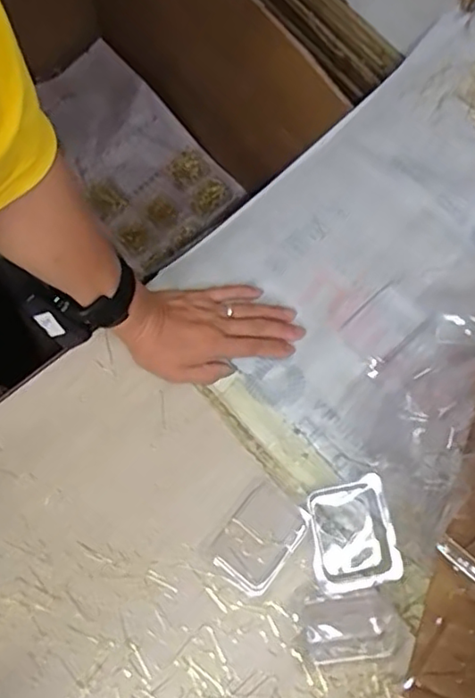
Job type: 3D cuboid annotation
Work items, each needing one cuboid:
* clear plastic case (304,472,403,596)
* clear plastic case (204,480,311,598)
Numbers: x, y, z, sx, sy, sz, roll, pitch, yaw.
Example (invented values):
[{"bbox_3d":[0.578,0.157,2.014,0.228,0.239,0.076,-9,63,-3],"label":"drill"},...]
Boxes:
[{"bbox_3d":[0.102,0.165,0.554,0.076,0.010,0.089,-9,75,-4],"label":"clear plastic case"},{"bbox_3d":[0.019,0.166,0.548,0.061,0.013,0.087,38,77,9],"label":"clear plastic case"}]

